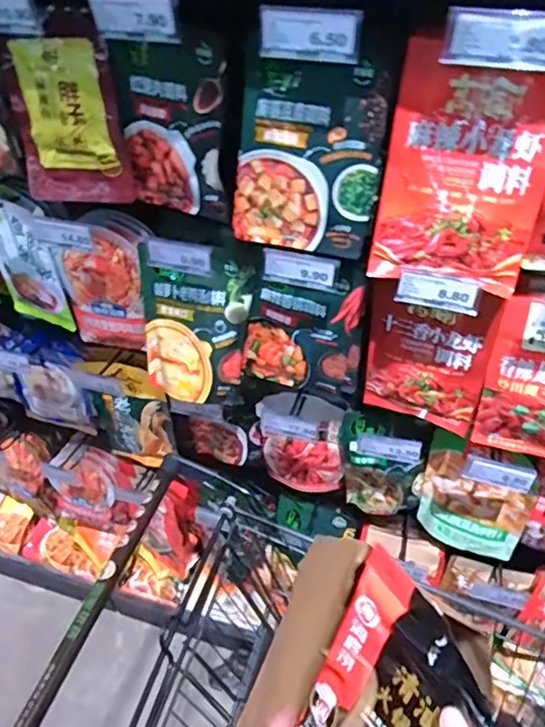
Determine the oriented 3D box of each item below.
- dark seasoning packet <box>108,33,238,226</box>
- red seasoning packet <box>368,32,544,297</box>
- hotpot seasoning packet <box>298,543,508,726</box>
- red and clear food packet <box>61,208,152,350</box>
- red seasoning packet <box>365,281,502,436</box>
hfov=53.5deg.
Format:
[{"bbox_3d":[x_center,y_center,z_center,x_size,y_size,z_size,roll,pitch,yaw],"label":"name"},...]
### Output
[{"bbox_3d":[-0.120,-0.297,0.699,0.166,0.218,0.034,18,44,19],"label":"dark seasoning packet"},{"bbox_3d":[0.216,-0.210,0.604,0.173,0.234,0.064,10,42,11],"label":"red seasoning packet"},{"bbox_3d":[0.085,0.287,0.422,0.013,0.228,0.140,9,17,-37],"label":"hotpot seasoning packet"},{"bbox_3d":[-0.274,-0.128,0.903,0.150,0.259,0.045,21,38,6],"label":"red and clear food packet"},{"bbox_3d":[0.228,-0.006,0.810,0.172,0.233,0.020,18,44,19],"label":"red seasoning packet"}]

